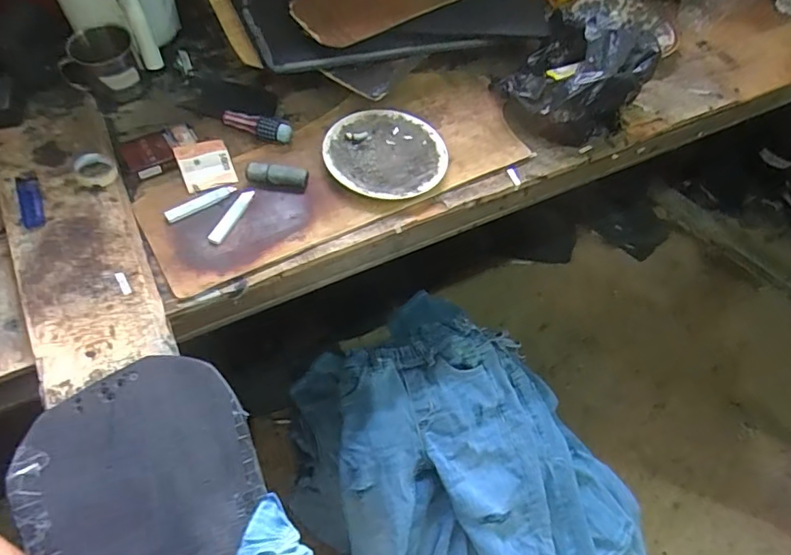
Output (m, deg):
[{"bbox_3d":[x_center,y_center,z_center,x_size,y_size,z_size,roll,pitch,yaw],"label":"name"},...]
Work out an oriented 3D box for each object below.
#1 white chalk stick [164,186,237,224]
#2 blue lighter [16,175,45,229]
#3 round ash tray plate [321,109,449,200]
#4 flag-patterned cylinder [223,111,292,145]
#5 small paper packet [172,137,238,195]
[{"bbox_3d":[-0.251,-0.098,0.666,0.094,0.013,0.017,-32,67,-23],"label":"white chalk stick"},{"bbox_3d":[-0.441,-0.095,0.622,0.025,0.015,0.083,-18,62,-17],"label":"blue lighter"},{"bbox_3d":[-0.013,-0.180,0.741,0.169,0.017,0.161,3,58,-5],"label":"round ash tray plate"},{"bbox_3d":[-0.199,-0.216,0.734,0.102,0.024,0.028,16,58,4],"label":"flag-patterned cylinder"},{"bbox_3d":[-0.254,-0.149,0.691,0.066,0.013,0.065,-18,95,-16],"label":"small paper packet"}]

